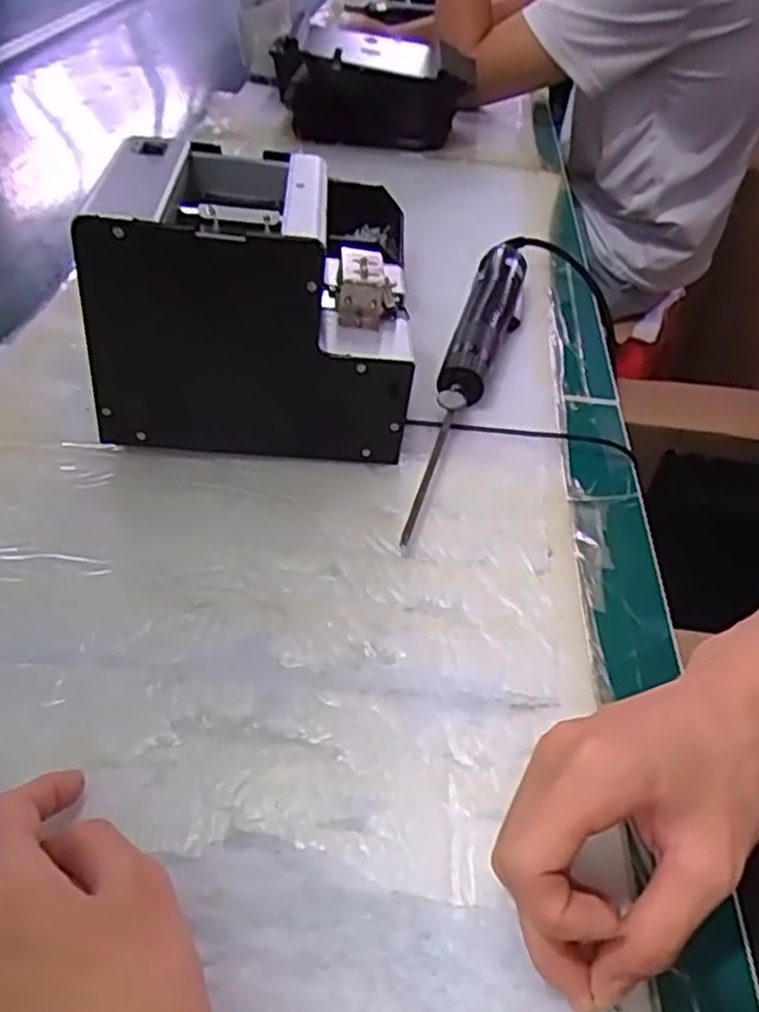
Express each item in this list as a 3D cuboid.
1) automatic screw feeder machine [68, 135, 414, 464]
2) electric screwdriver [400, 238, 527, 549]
[{"bbox_3d":[-0.074,-0.120,0.479,0.176,0.147,0.121,2,41,-6],"label":"automatic screw feeder machine"},{"bbox_3d":[0.069,-0.106,0.562,0.041,0.043,0.376,14,41,8],"label":"electric screwdriver"}]

